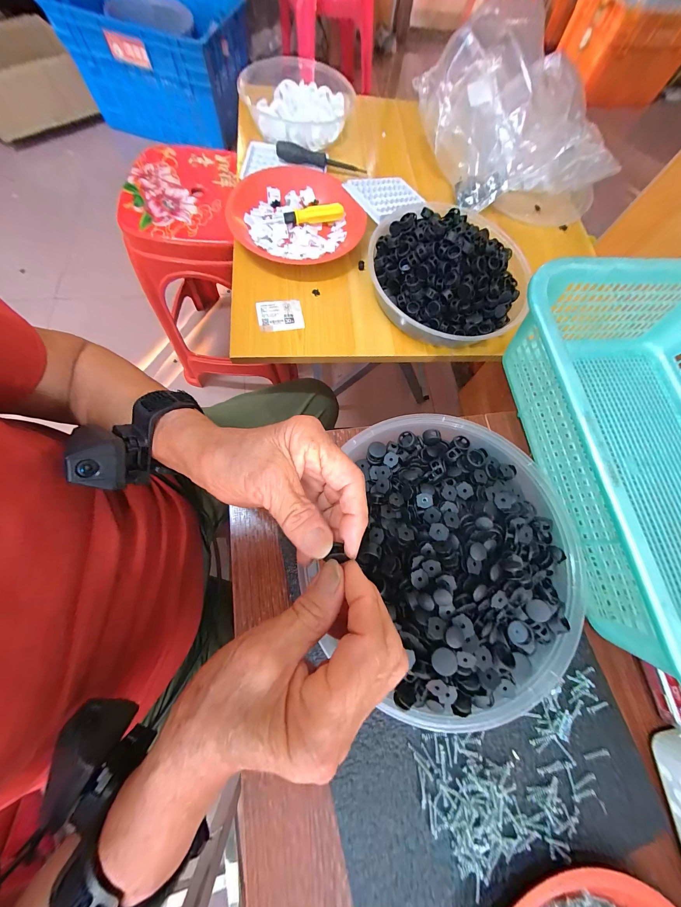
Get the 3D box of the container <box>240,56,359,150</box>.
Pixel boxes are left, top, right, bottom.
[{"bbox_3d":[-0.075,-0.618,0.502,0.173,0.057,0.208,6,72,-3],"label":"container"}]

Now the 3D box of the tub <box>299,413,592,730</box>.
[{"bbox_3d":[0.094,0.078,0.248,0.218,0.076,0.228,1,72,-5],"label":"tub"}]

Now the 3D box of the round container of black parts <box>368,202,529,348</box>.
[{"bbox_3d":[0.156,-0.252,0.398,0.233,0.079,0.213,1,72,-5],"label":"round container of black parts"}]

